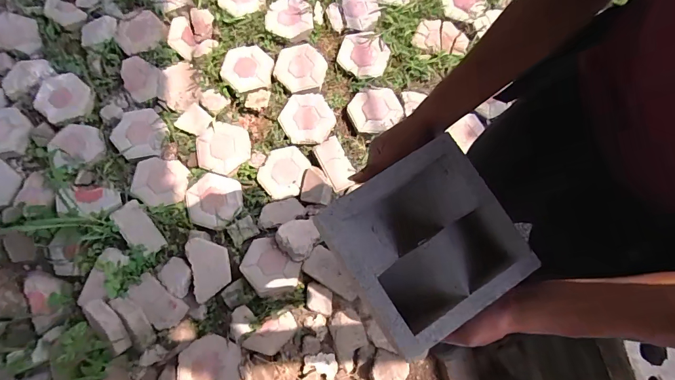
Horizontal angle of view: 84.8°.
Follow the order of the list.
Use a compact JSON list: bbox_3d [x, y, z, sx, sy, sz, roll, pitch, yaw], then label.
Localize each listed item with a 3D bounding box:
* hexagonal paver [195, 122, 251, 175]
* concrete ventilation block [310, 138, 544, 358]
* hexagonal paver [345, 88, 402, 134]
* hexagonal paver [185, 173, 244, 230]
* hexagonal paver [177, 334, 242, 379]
[{"bbox_3d":[-0.446,-0.167,1.430,0.210,0.038,0.196,-29,78,-6],"label":"hexagonal paver"},{"bbox_3d":[0.108,0.066,0.470,0.202,0.087,0.192,-33,79,-7],"label":"concrete ventilation block"},{"bbox_3d":[0.149,-0.317,1.465,0.200,0.028,0.172,-25,78,-5],"label":"hexagonal paver"},{"bbox_3d":[-0.462,0.041,1.382,0.194,0.030,0.198,14,78,4],"label":"hexagonal paver"},{"bbox_3d":[-0.427,0.593,1.220,0.203,0.048,0.199,3,77,1],"label":"hexagonal paver"}]

